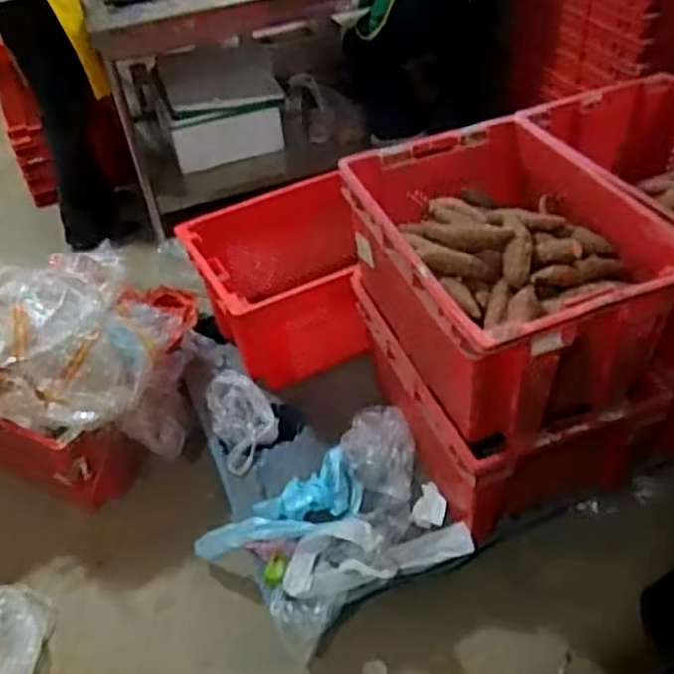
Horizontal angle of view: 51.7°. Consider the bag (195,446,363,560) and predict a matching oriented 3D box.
[{"bbox_3d":[-0.136,0.389,1.521,0.386,0.091,0.121,-25,49,1],"label":"bag"}]

